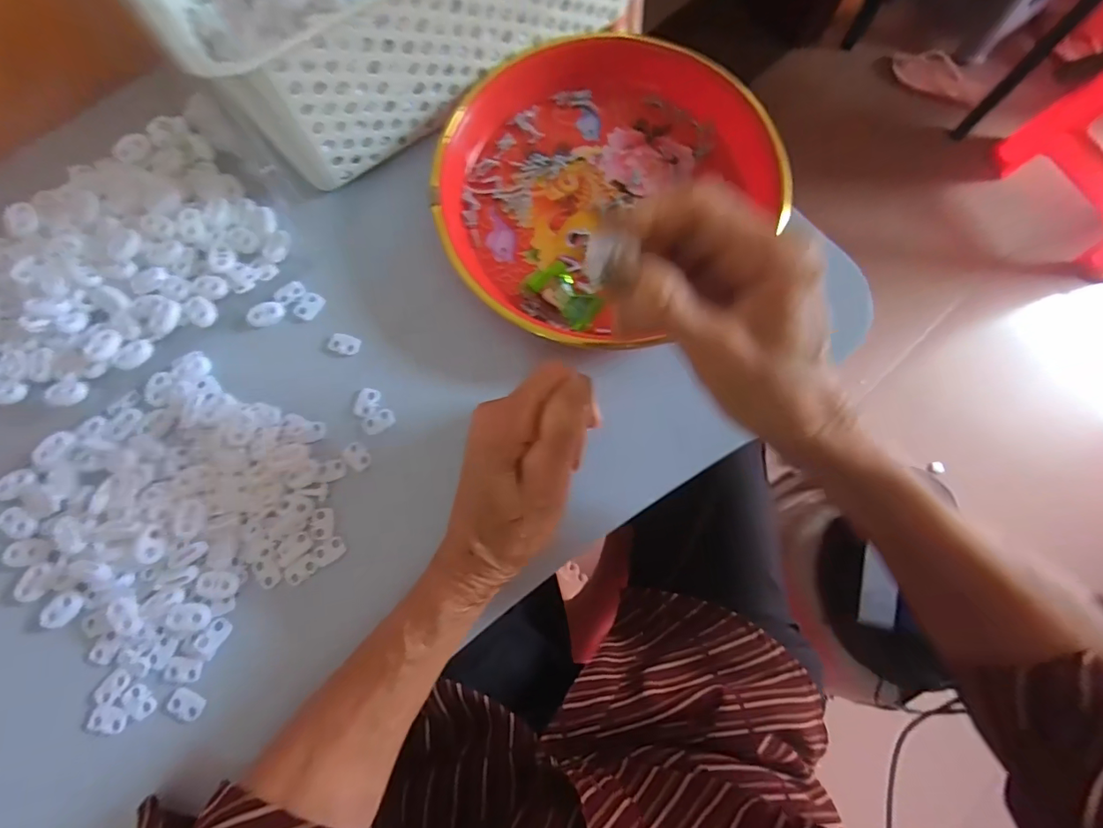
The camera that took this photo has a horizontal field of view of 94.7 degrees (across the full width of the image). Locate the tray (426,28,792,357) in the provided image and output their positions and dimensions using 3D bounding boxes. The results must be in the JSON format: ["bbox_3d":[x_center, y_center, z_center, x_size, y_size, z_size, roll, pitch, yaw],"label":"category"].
[{"bbox_3d":[0.024,-0.151,0.332,0.199,0.036,0.209,0,77,-1],"label":"tray"}]

